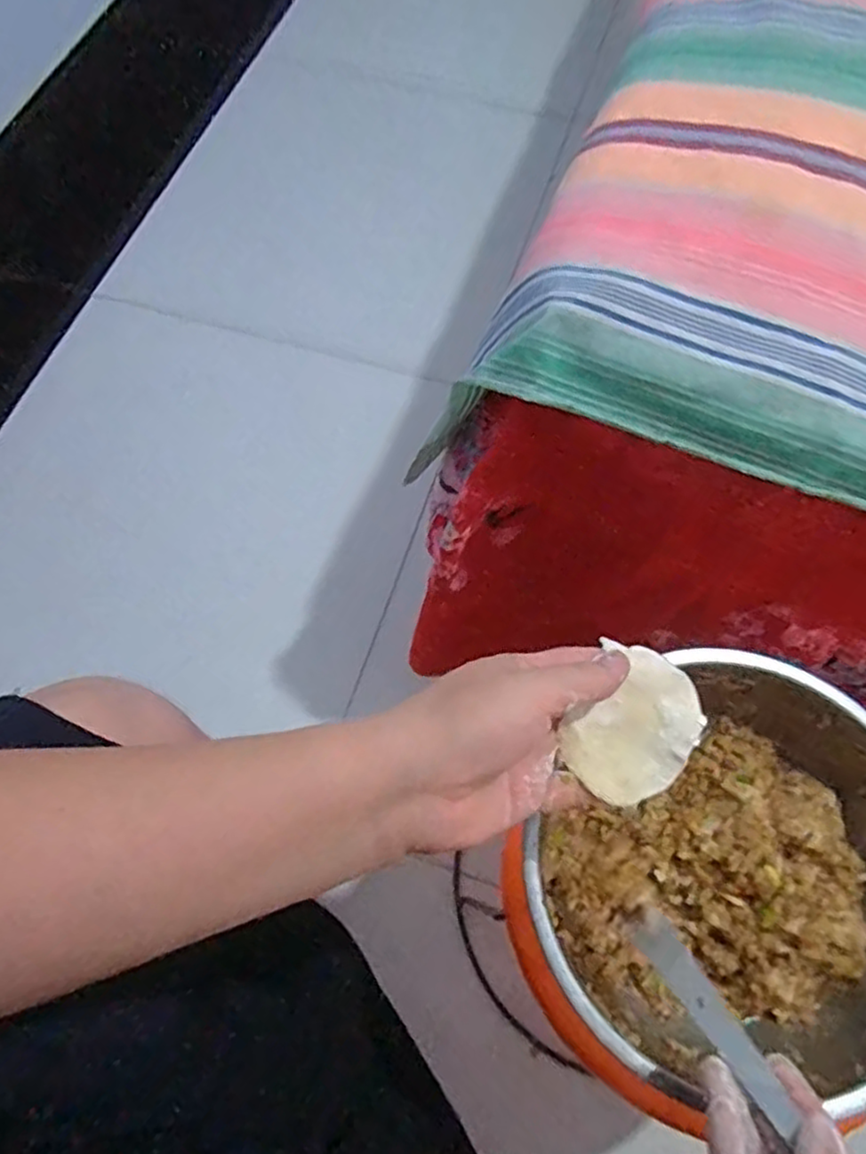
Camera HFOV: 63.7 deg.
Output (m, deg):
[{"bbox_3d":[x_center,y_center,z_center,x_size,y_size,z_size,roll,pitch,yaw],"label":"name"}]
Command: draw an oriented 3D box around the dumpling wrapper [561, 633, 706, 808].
[{"bbox_3d":[0.092,0.069,0.318,0.054,0.008,0.069,25,83,3],"label":"dumpling wrapper"}]

